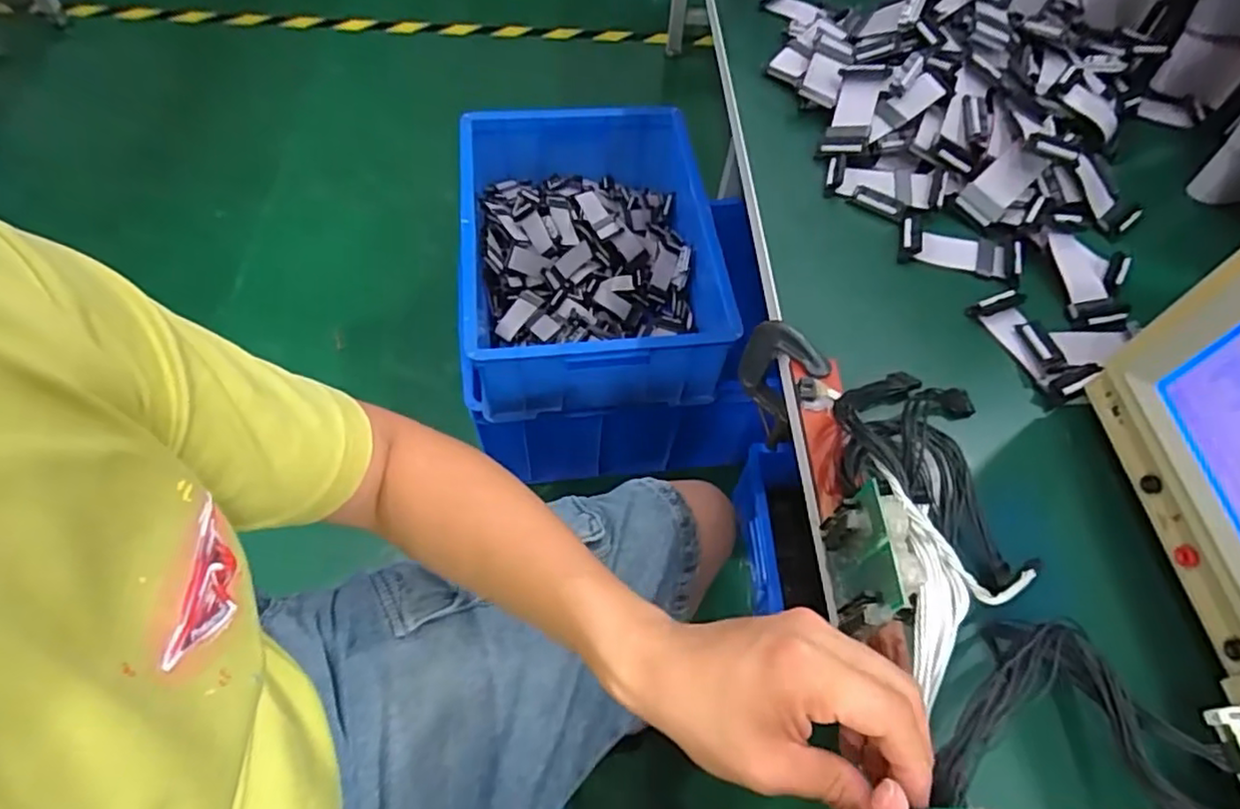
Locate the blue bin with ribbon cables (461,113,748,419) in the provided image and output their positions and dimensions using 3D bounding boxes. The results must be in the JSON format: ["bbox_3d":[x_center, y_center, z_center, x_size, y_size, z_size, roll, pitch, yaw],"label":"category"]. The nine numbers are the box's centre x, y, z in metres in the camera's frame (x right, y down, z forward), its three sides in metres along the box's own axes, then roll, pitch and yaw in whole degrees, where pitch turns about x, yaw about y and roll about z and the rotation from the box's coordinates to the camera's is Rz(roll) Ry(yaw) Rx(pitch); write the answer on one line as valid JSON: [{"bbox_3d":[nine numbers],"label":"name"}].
[{"bbox_3d":[-0.043,-0.229,0.980,0.358,0.163,0.473,-5,59,-6],"label":"blue bin with ribbon cables"}]

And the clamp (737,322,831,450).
[{"bbox_3d":[0.114,-0.015,0.478,0.056,0.112,0.015,39,64,19],"label":"clamp"}]

